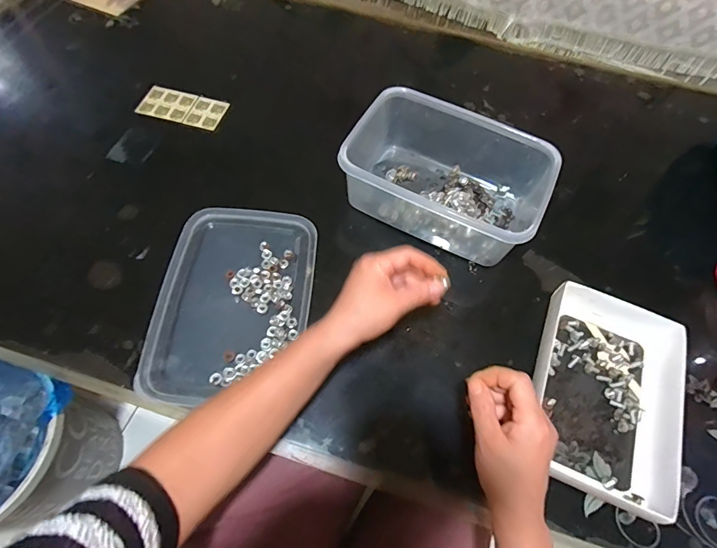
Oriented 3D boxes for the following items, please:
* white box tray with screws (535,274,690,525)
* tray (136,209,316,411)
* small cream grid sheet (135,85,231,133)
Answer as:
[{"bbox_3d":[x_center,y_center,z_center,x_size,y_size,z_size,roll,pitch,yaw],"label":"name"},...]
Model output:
[{"bbox_3d":[0.264,0.122,0.448,0.139,0.041,0.217,21,63,7],"label":"white box tray with screws"},{"bbox_3d":[-0.140,0.026,0.479,0.163,0.009,0.237,5,62,-1],"label":"tray"},{"bbox_3d":[-0.266,-0.255,0.637,0.120,0.006,0.061,13,65,-3],"label":"small cream grid sheet"}]

